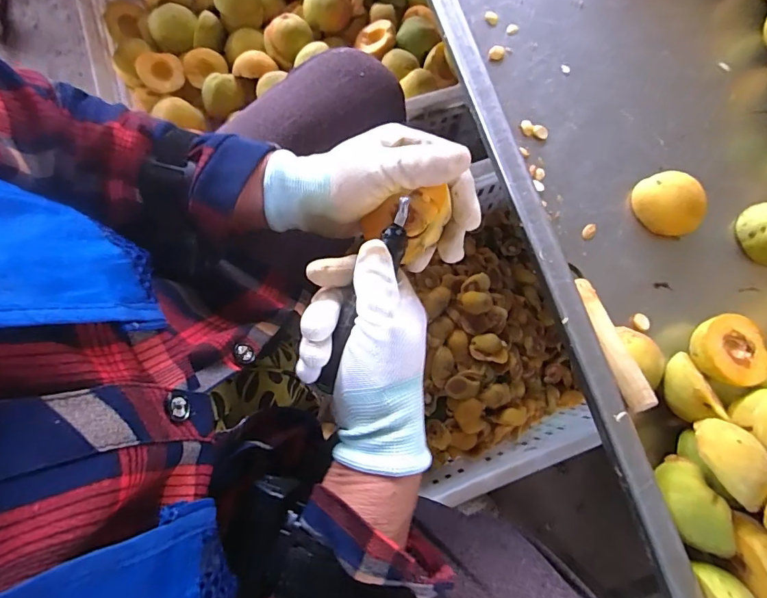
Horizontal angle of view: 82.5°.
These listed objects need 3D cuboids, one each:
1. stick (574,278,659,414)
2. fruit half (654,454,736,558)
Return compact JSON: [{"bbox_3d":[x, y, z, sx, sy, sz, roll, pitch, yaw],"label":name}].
[{"bbox_3d":[0.179,0.033,0.348,0.019,0.014,0.112,-10,59,-2],"label":"stick"},{"bbox_3d":[0.223,0.153,0.316,0.029,0.040,0.062,-9,79,-1],"label":"fruit half"}]

